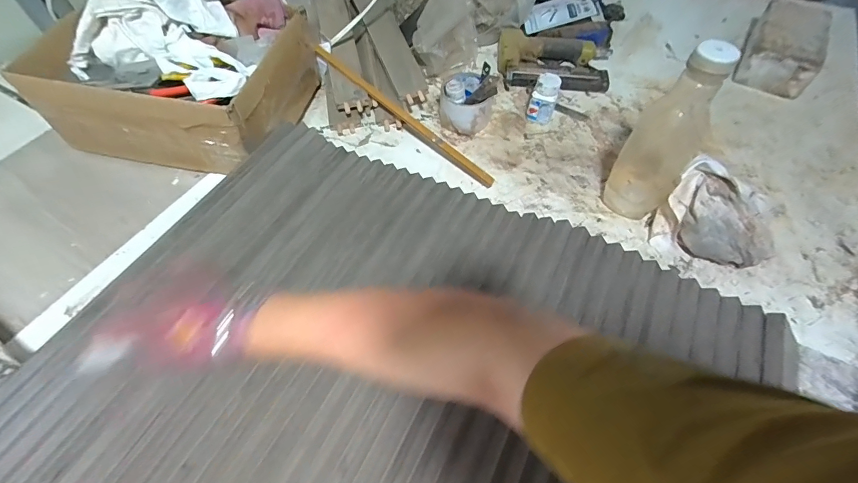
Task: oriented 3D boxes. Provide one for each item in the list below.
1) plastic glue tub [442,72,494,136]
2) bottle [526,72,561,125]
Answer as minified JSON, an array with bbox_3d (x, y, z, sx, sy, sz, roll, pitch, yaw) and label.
[{"bbox_3d":[0.063,-0.224,0.638,0.079,0.055,0.084,0,57,-1],"label":"plastic glue tub"},{"bbox_3d":[0.183,-0.225,0.629,0.039,0.079,0.032,21,59,12],"label":"bottle"}]

